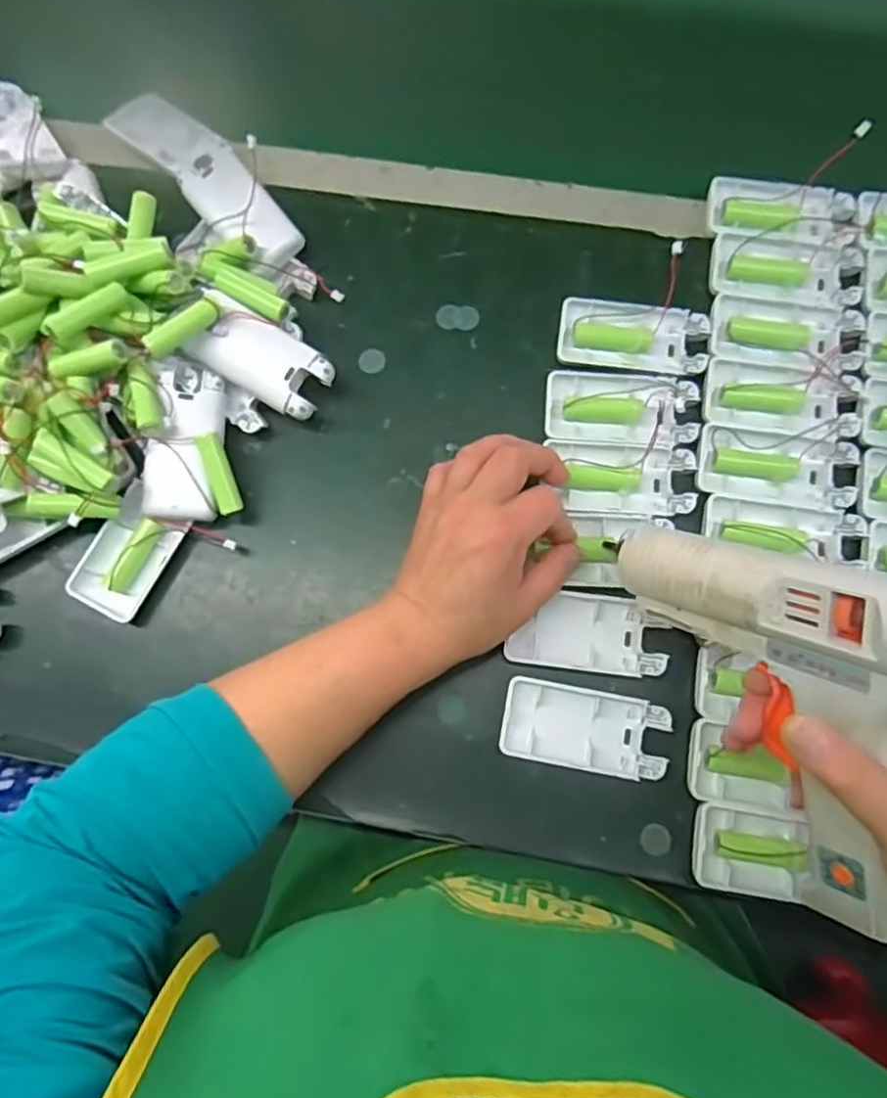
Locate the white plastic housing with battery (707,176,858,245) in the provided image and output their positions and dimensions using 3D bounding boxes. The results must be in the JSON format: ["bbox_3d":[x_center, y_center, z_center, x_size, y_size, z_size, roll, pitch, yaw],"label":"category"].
[{"bbox_3d":[0.228,-0.225,0.456,0.096,0.013,0.045,7,80,2],"label":"white plastic housing with battery"}]

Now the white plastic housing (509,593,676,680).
[{"bbox_3d":[0.086,0.050,0.409,0.088,0.014,0.046,6,80,2],"label":"white plastic housing"}]

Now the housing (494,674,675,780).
[{"bbox_3d":[0.081,0.104,0.394,0.092,0.012,0.045,11,80,3],"label":"housing"}]

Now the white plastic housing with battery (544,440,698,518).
[{"bbox_3d":[0.112,-0.044,0.424,0.084,0.015,0.044,4,80,2],"label":"white plastic housing with battery"}]

